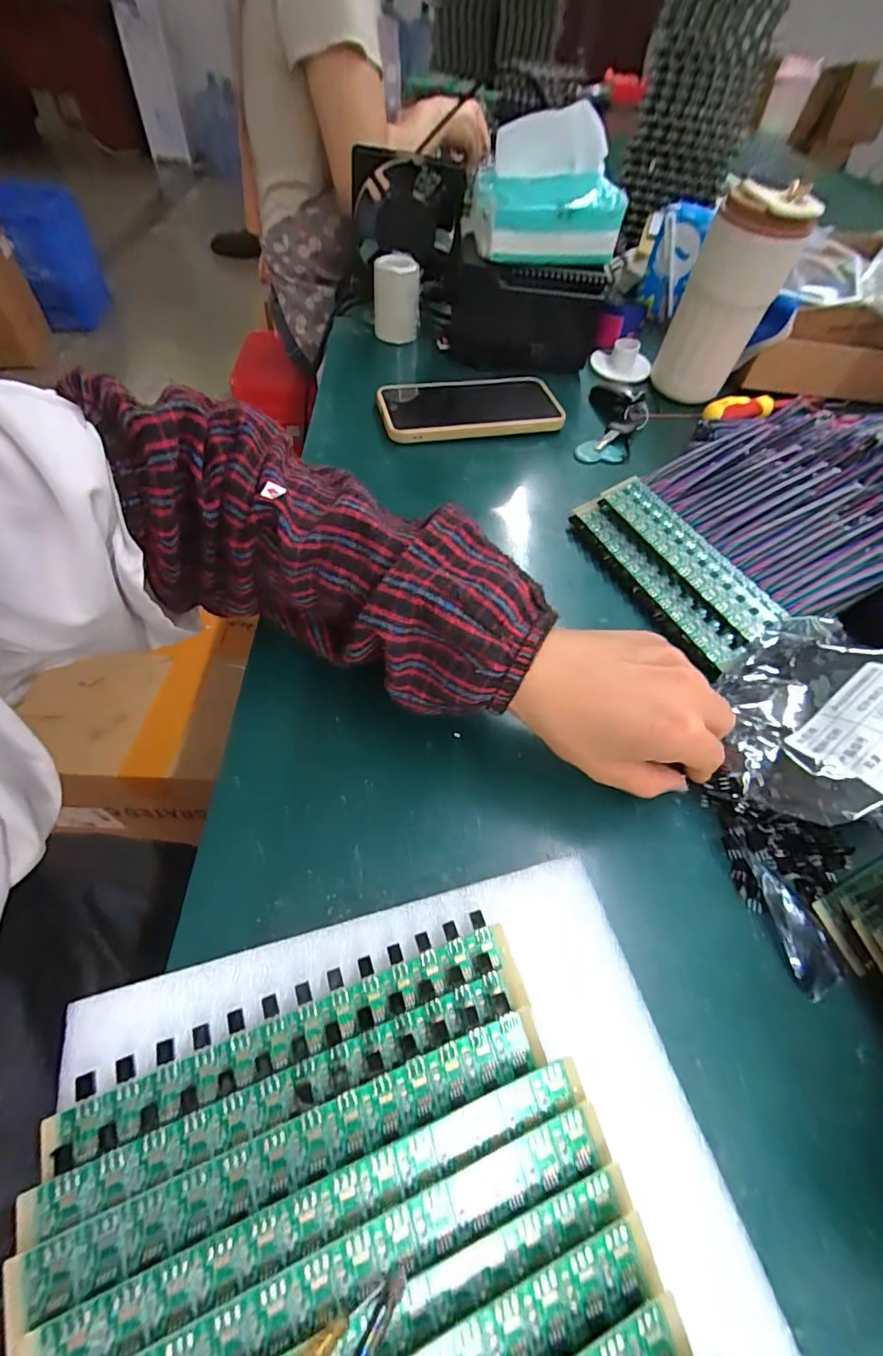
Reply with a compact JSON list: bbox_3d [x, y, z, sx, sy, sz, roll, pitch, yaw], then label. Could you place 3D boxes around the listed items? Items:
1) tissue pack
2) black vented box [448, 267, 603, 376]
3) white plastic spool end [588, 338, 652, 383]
[{"bbox_3d":[0.091,-0.443,0.454,0.123,0.091,0.091,-7,56,-10],"label":"tissue pack"},{"bbox_3d":[0.084,-0.365,0.512,0.151,0.074,0.040,10,55,2],"label":"black vented box"},{"bbox_3d":[0.194,-0.345,0.539,0.061,0.023,0.052,21,56,10],"label":"white plastic spool end"}]

